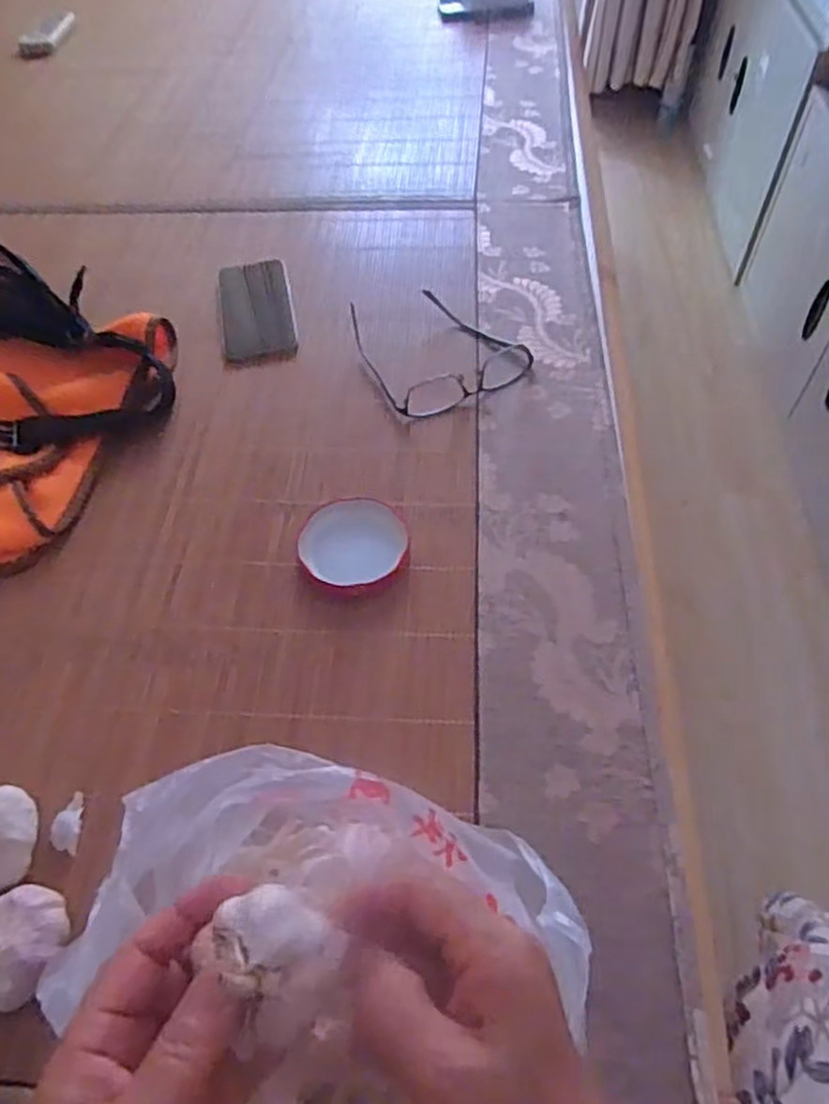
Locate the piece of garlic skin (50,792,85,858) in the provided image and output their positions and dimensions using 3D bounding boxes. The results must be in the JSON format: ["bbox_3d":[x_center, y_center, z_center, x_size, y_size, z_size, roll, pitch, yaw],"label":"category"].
[{"bbox_3d":[-0.207,0.162,0.434,0.017,0.011,0.035,4,53,8],"label":"piece of garlic skin"}]

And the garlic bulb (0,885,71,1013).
[{"bbox_3d":[-0.211,0.207,0.379,0.050,0.047,0.055,-1,55,1],"label":"garlic bulb"}]

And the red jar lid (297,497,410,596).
[{"bbox_3d":[-0.044,-0.006,0.525,0.078,0.012,0.075,-2,53,3],"label":"red jar lid"}]

